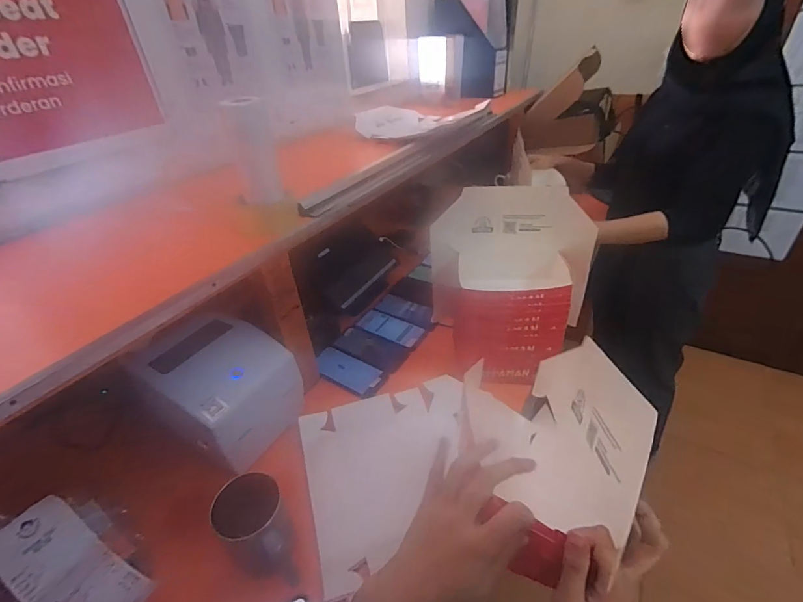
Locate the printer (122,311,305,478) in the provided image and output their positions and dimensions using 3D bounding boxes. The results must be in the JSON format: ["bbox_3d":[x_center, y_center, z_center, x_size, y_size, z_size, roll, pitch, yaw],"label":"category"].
[{"bbox_3d":[-0.288,0.145,0.642,0.178,0.158,0.178,14,39,24],"label":"printer"}]

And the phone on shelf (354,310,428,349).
[{"bbox_3d":[-0.022,0.063,0.905,0.155,0.004,0.083,21,36,20],"label":"phone on shelf"}]

